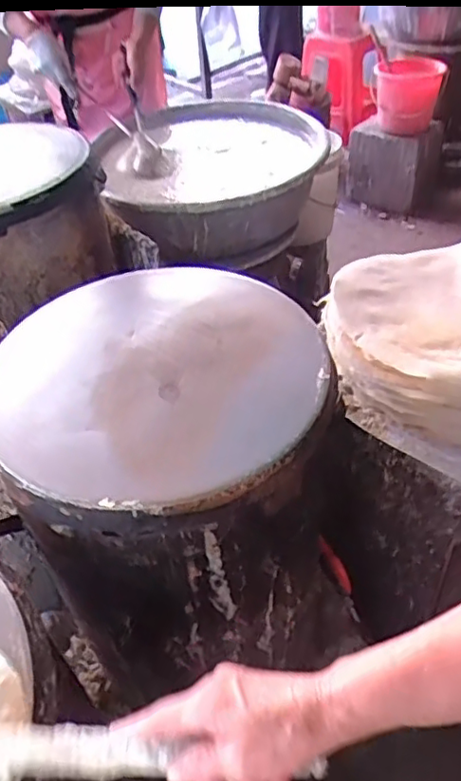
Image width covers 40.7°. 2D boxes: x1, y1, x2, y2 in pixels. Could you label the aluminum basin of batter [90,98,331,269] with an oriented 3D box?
[{"bbox_3d":[-0.033,-0.510,1.511,0.518,0.198,0.582,-13,45,-10],"label":"aluminum basin of batter"}]

